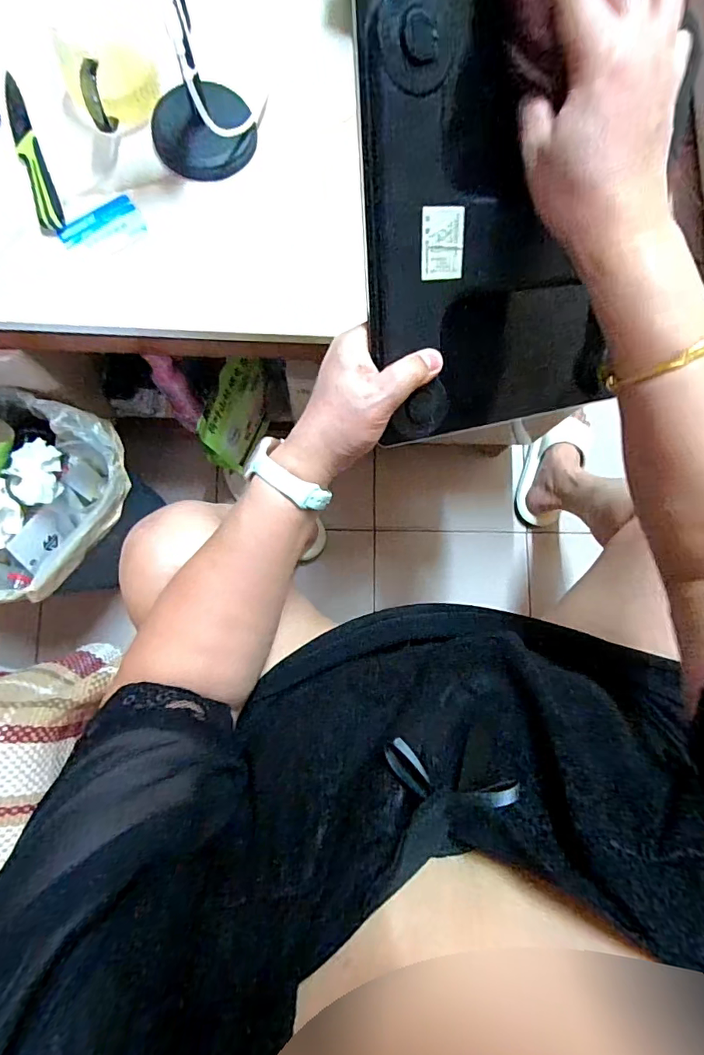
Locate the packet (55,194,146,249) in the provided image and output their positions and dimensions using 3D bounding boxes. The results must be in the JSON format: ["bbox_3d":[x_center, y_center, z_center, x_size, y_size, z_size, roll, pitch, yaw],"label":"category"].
[{"bbox_3d":[-0.261,-0.313,0.502,0.084,0.008,0.055,-37,86,-8],"label":"packet"}]

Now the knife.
[{"bbox_3d":[-0.336,-0.393,0.495,0.024,0.009,0.182,-20,84,-6],"label":"knife"}]

